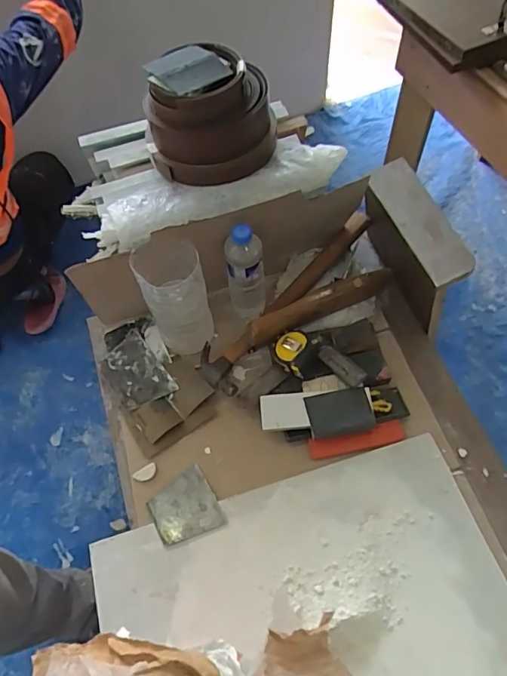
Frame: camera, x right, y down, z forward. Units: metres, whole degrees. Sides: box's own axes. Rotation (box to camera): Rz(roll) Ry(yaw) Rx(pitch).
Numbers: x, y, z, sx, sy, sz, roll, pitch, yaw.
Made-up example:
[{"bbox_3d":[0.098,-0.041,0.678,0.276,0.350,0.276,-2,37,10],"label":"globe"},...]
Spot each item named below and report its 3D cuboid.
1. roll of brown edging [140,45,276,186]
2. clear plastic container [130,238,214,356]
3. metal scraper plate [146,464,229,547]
[{"bbox_3d":[-0.072,-0.345,0.734,0.186,0.123,0.172,-2,62,3],"label":"roll of brown edging"},{"bbox_3d":[-0.122,-0.056,0.790,0.093,0.222,0.095,-2,62,3],"label":"clear plastic container"},{"bbox_3d":[-0.108,0.268,0.743,0.099,0.012,0.098,-31,64,-8],"label":"metal scraper plate"}]

